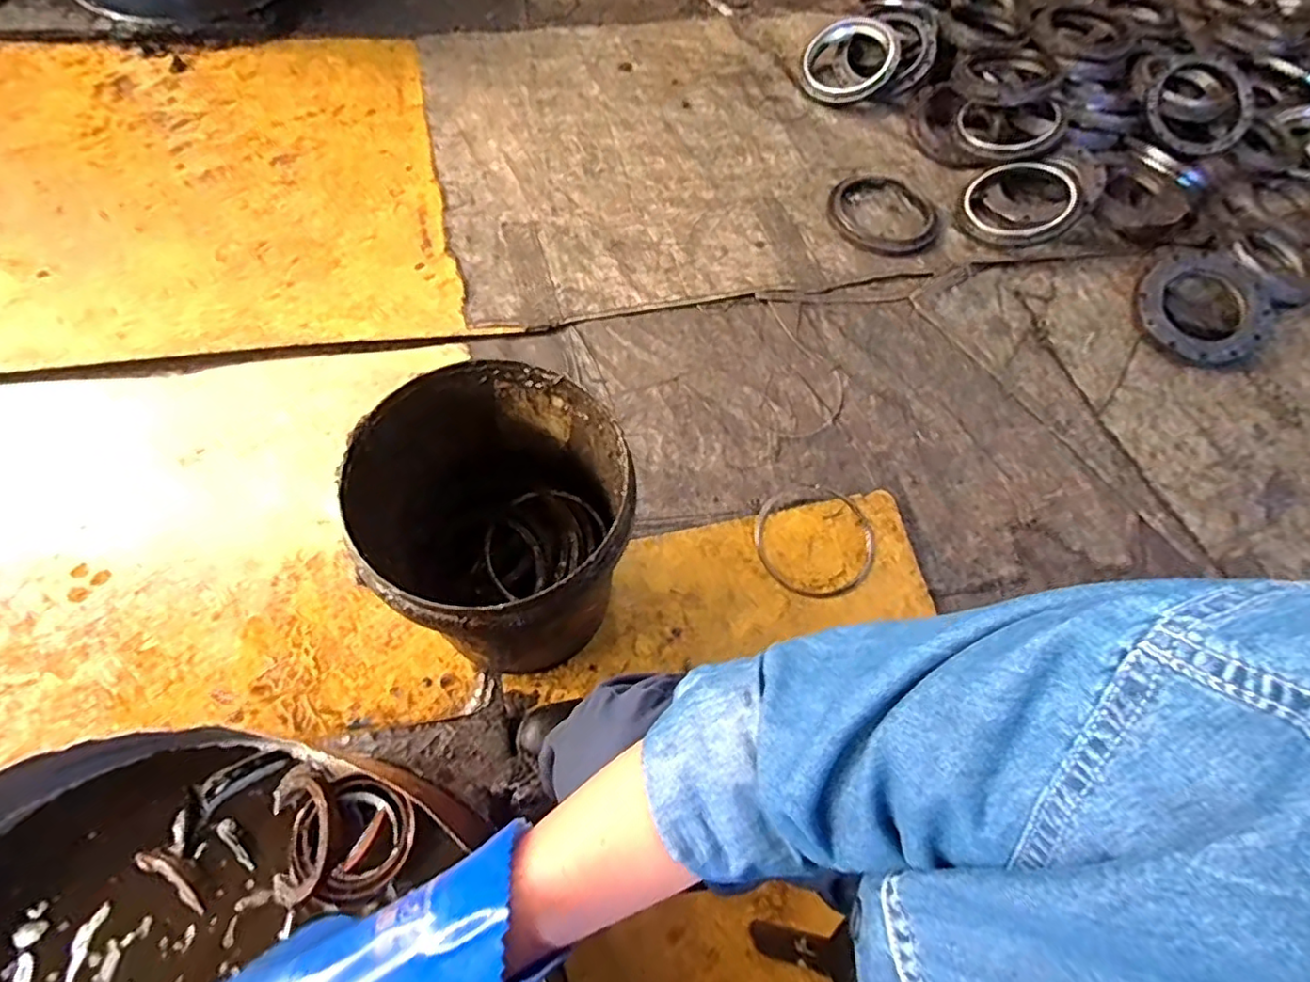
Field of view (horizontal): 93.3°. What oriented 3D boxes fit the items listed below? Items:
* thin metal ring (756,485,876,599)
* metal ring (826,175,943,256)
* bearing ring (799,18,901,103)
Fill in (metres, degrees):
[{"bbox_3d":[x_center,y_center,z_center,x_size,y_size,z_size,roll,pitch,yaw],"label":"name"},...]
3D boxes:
[{"bbox_3d":[0.240,0.073,0.932,0.172,0.015,0.181,1,68,-1],"label":"thin metal ring"},{"bbox_3d":[0.437,-0.534,1.178,0.173,0.018,0.205,-37,74,-15],"label":"metal ring"},{"bbox_3d":[0.402,-0.893,1.287,0.193,0.028,0.157,-7,91,19],"label":"bearing ring"}]

